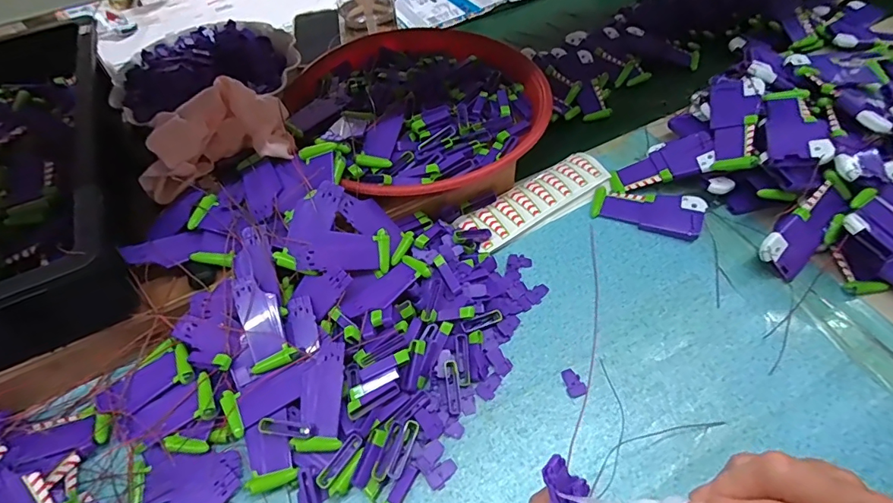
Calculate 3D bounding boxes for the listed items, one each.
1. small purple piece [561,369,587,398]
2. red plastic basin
[{"bbox_3d":[0.118,0.121,0.429,0.017,0.004,0.027,-17,54,-8],"label":"small purple piece"},{"bbox_3d":[-0.032,-0.178,0.572,0.295,0.084,0.310,-2,53,3],"label":"red plastic basin"}]

